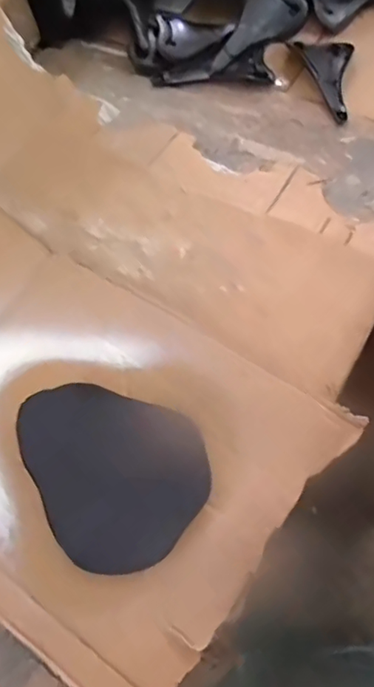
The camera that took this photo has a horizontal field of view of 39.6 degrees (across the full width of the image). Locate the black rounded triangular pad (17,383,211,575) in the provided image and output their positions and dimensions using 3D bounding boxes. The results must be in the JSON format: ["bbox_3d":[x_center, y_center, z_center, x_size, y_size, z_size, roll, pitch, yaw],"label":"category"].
[{"bbox_3d":[-0.097,0.160,0.716,0.217,0.016,0.269,-29,64,-7],"label":"black rounded triangular pad"}]

